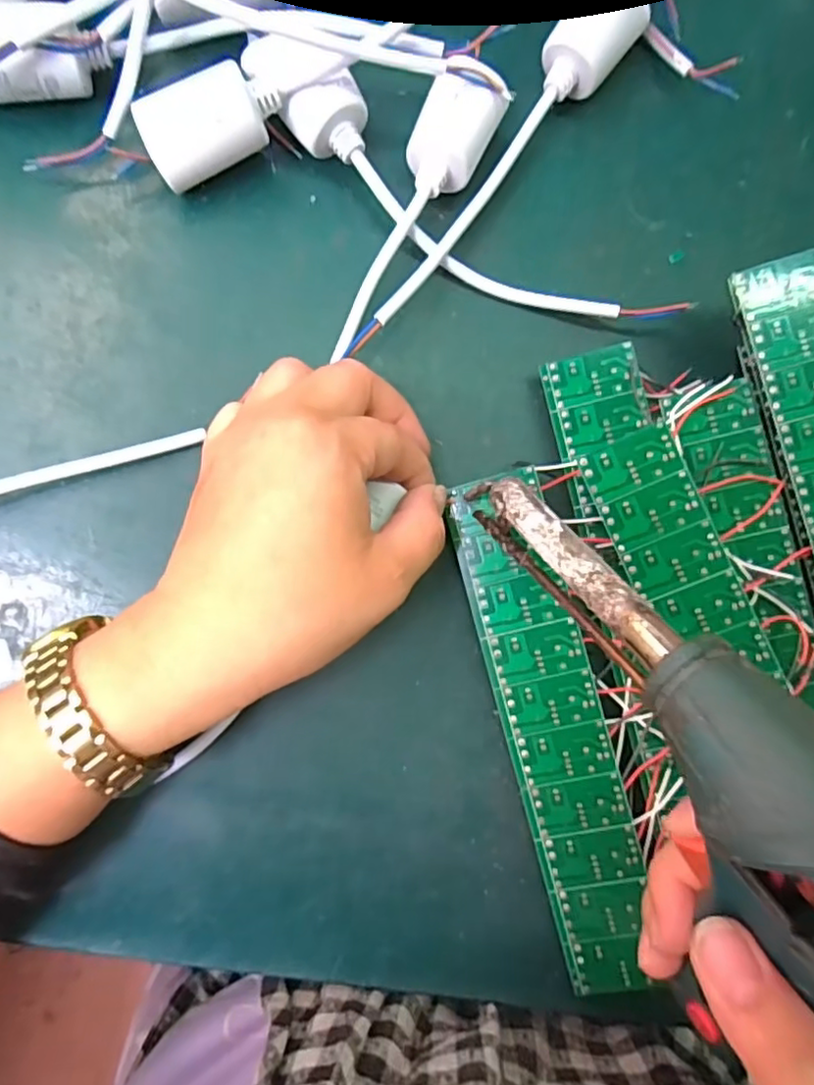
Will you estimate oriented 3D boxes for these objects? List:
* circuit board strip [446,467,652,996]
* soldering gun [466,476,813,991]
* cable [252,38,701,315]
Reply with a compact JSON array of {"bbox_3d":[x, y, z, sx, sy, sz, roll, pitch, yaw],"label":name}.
[{"bbox_3d":[0.057,0.071,0.241,0.037,0.004,0.198,-15,87,13],"label":"circuit board strip"},{"bbox_3d":[0.072,0.040,0.163,0.042,0.028,0.171,-27,49,-8],"label":"soldering gun"},{"bbox_3d":[0.021,-0.133,0.250,0.195,0.031,0.038,32,83,-4],"label":"cable"}]

